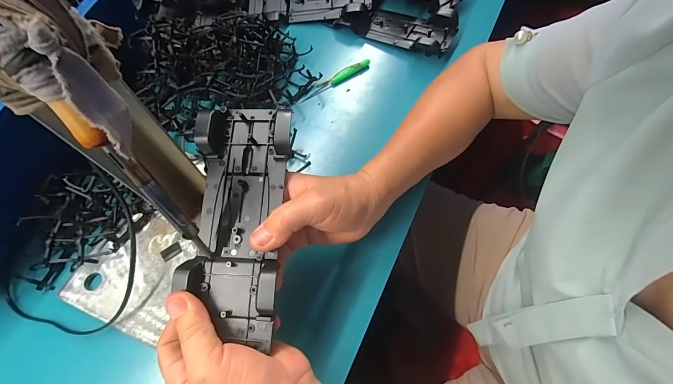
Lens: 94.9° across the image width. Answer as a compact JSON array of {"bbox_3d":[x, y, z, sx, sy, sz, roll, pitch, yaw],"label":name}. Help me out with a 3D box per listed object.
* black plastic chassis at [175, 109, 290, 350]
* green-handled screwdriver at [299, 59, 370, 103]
[{"bbox_3d":[-0.078,0.016,0.245,0.079,0.028,0.187,-1,74,-3],"label":"black plastic chassis"},{"bbox_3d":[0.000,-0.157,0.432,0.112,0.013,0.013,-34,68,-14],"label":"green-handled screwdriver"}]

